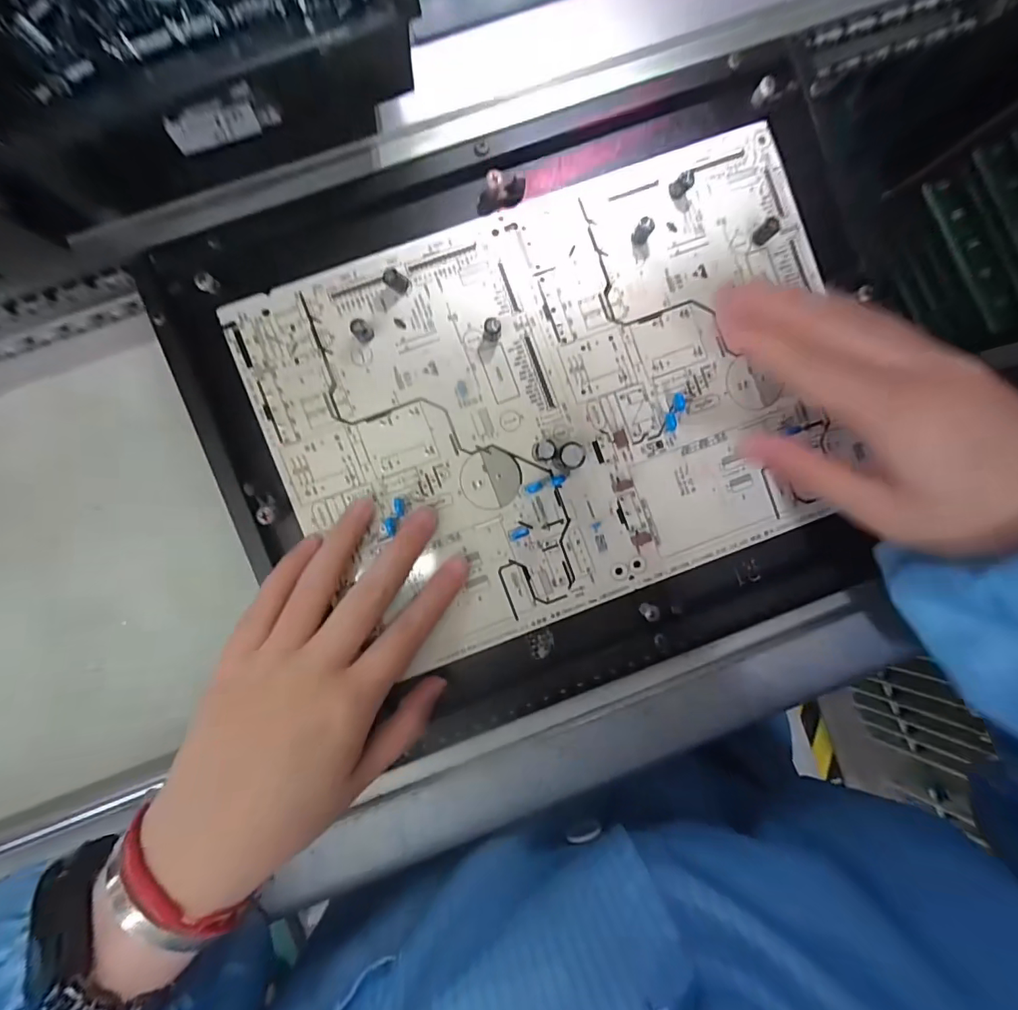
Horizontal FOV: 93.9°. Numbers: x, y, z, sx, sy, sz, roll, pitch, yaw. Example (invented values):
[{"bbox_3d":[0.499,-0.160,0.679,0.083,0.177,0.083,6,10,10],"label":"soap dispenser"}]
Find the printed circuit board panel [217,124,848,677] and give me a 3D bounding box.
[{"bbox_3d":[0.028,-0.049,0.235,0.275,0.005,0.192,-20,93,-3],"label":"printed circuit board panel"}]

